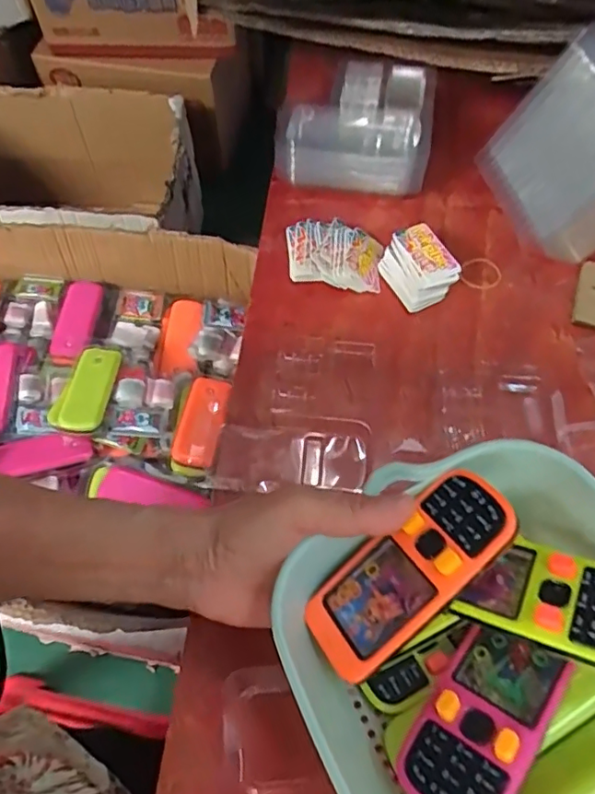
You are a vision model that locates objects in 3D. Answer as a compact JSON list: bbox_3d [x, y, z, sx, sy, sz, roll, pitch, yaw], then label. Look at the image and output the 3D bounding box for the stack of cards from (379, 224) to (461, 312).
[{"bbox_3d":[0.093,-0.100,0.438,0.043,0.033,0.054,-19,62,-9],"label":"stack of cards"}]

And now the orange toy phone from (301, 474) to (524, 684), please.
[{"bbox_3d":[0.050,0.078,0.253,0.104,0.010,0.045,-47,44,2],"label":"orange toy phone"}]

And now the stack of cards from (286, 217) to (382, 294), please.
[{"bbox_3d":[0.030,-0.116,0.451,0.075,0.024,0.059,2,61,2],"label":"stack of cards"}]

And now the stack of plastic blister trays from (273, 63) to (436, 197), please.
[{"bbox_3d":[0.051,-0.238,0.502,0.128,0.057,0.123,5,61,4],"label":"stack of plastic blister trays"}]

